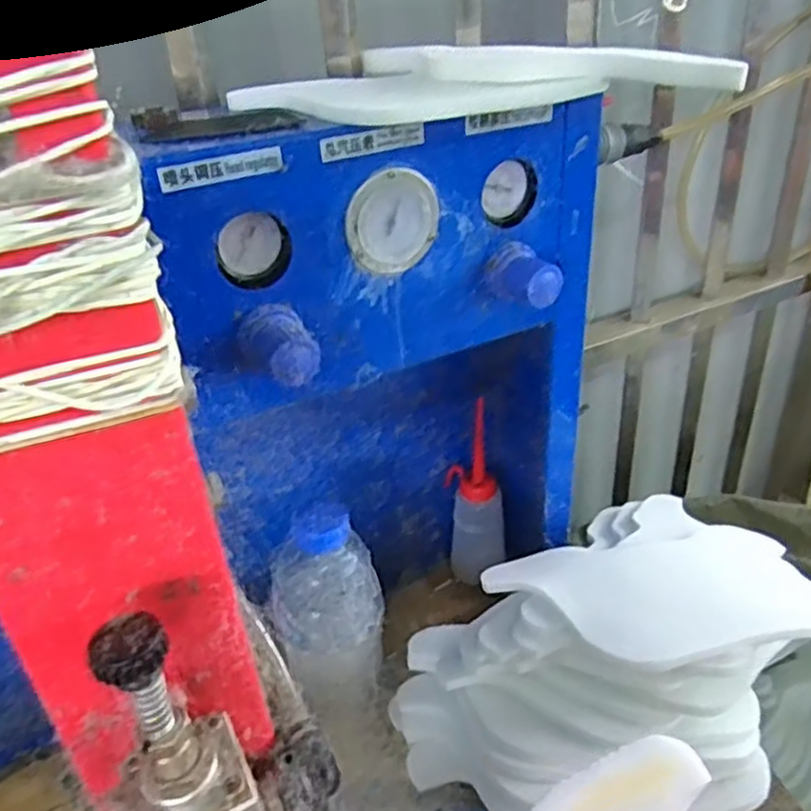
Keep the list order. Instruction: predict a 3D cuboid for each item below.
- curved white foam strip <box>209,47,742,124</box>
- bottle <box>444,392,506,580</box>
[{"bbox_3d":[0.039,-0.183,0.409,0.272,0.026,0.069,-4,32,-2],"label":"curved white foam strip"},{"bbox_3d":[0.066,0.082,0.669,0.048,0.177,0.051,-2,32,1],"label":"bottle"}]

